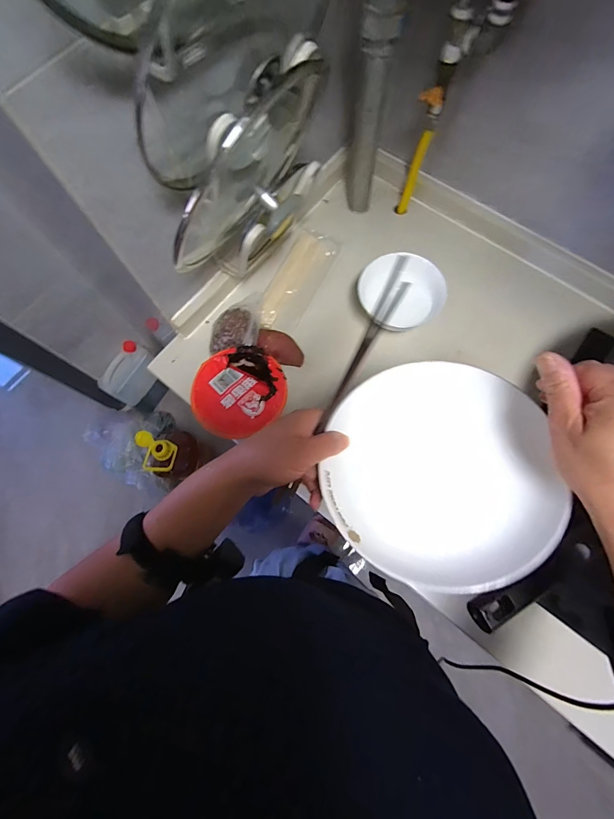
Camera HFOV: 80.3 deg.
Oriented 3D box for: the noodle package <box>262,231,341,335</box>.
[{"bbox_3d":[-0.020,-0.235,0.671,0.089,0.022,0.219,26,76,9],"label":"noodle package"}]

